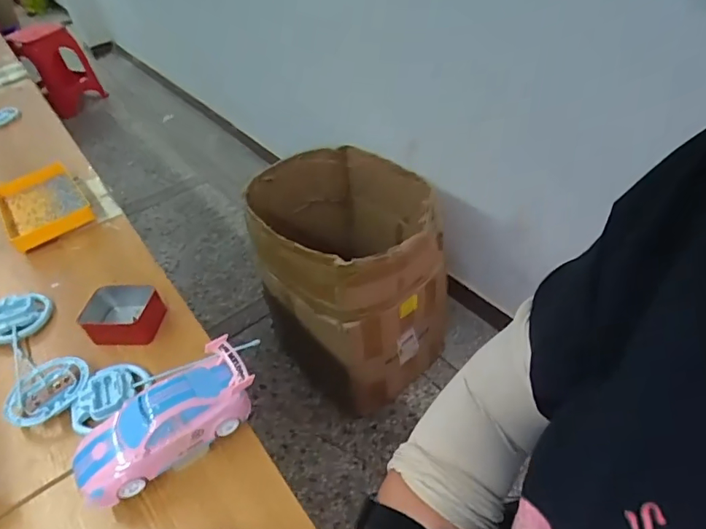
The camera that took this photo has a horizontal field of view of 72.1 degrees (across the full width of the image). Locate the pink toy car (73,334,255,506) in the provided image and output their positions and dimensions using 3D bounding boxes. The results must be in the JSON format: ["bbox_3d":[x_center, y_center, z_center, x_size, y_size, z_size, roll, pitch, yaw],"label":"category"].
[{"bbox_3d":[-0.205,0.170,0.533,0.196,0.062,0.090,-25,45,-18],"label":"pink toy car"}]

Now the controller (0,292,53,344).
[{"bbox_3d":[-0.502,0.079,0.720,0.073,0.028,0.096,28,53,32],"label":"controller"}]

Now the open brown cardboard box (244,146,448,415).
[{"bbox_3d":[0.010,0.032,1.294,0.447,0.574,0.407,-28,46,-21],"label":"open brown cardboard box"}]

